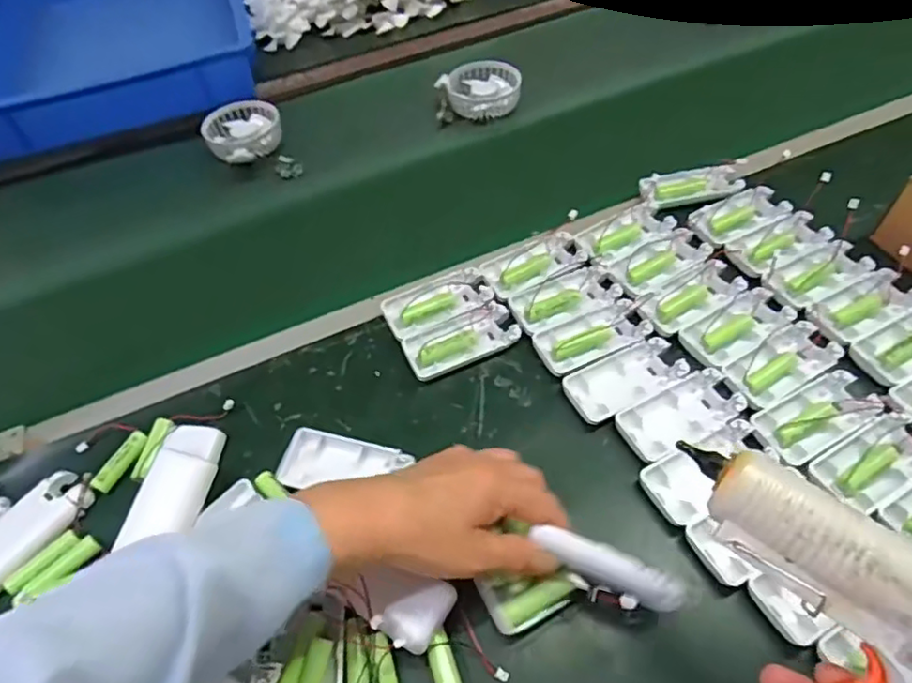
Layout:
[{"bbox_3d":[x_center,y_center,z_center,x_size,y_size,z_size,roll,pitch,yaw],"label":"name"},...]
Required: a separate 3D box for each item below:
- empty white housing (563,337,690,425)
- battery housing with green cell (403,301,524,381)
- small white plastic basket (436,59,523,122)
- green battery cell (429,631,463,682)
[{"bbox_3d":[0.134,0.029,0.480,0.094,0.009,0.045,-24,55,-13],"label":"empty white housing"},{"bbox_3d":[0.004,-0.002,0.514,0.094,0.017,0.046,-21,54,-11],"label":"battery housing with green cell"},{"bbox_3d":[0.027,-0.307,0.749,0.104,0.042,0.078,-8,53,-2],"label":"small white plastic basket"},{"bbox_3d":[-0.006,0.198,0.369,0.015,0.013,0.040,-15,53,-7],"label":"green battery cell"}]

